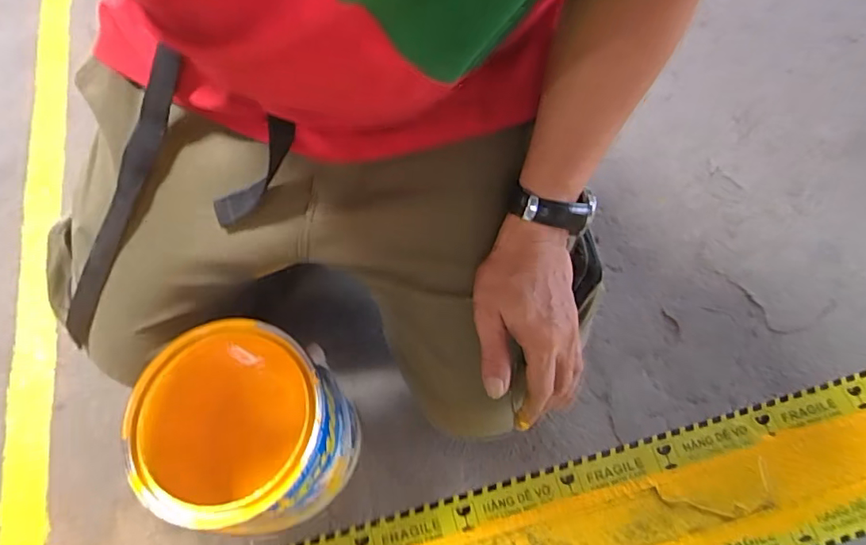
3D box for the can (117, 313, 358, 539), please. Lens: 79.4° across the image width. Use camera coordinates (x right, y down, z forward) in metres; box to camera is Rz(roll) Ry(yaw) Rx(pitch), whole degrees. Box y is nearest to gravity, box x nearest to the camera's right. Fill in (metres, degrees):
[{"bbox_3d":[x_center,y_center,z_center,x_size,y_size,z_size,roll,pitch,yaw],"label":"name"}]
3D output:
[{"bbox_3d":[-0.174,0.151,0.503,0.176,0.189,0.158,28,69,14],"label":"can"}]

